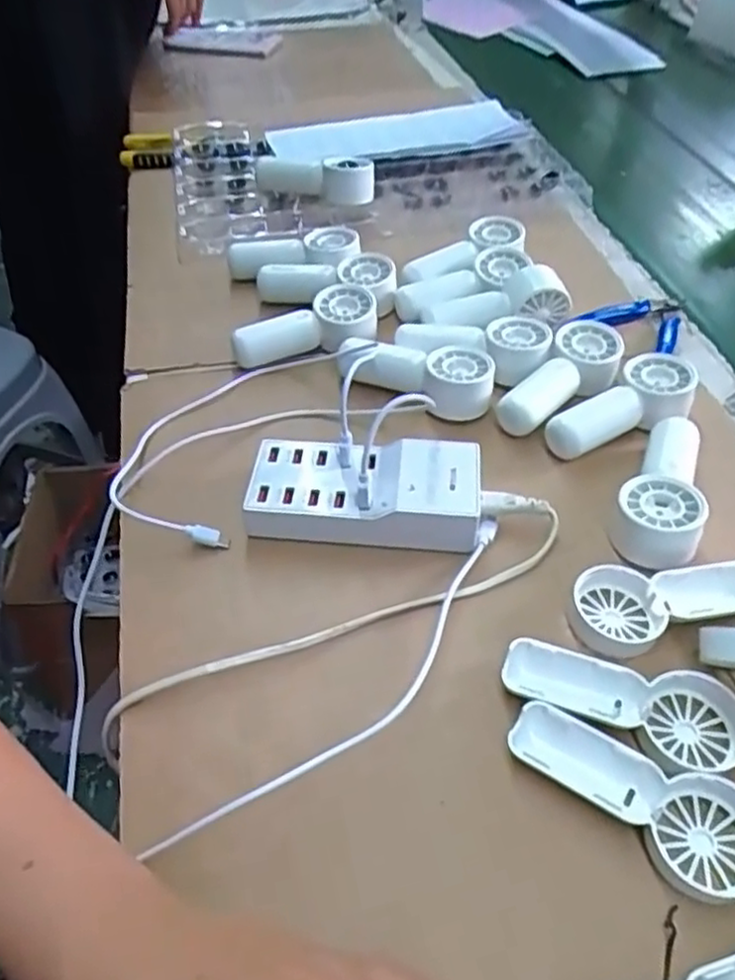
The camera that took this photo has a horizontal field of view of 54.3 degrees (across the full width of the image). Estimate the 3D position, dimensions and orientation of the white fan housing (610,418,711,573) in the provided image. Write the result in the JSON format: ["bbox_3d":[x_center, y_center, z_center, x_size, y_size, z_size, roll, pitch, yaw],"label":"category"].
[{"bbox_3d":[0.179,0.000,0.427,0.045,0.033,0.112,21,51,18],"label":"white fan housing"}]

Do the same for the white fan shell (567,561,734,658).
[{"bbox_3d":[0.161,0.058,0.386,0.112,0.017,0.046,-13,49,-12],"label":"white fan shell"}]

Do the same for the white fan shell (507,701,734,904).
[{"bbox_3d":[0.115,0.135,0.313,0.110,0.015,0.046,21,51,18],"label":"white fan shell"}]

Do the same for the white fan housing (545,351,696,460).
[{"bbox_3d":[0.172,-0.050,0.473,0.110,0.035,0.046,-30,55,-25],"label":"white fan housing"}]

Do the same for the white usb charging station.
[{"bbox_3d":[-0.002,-0.001,0.426,0.134,0.033,0.063,6,48,5],"label":"white usb charging station"}]

